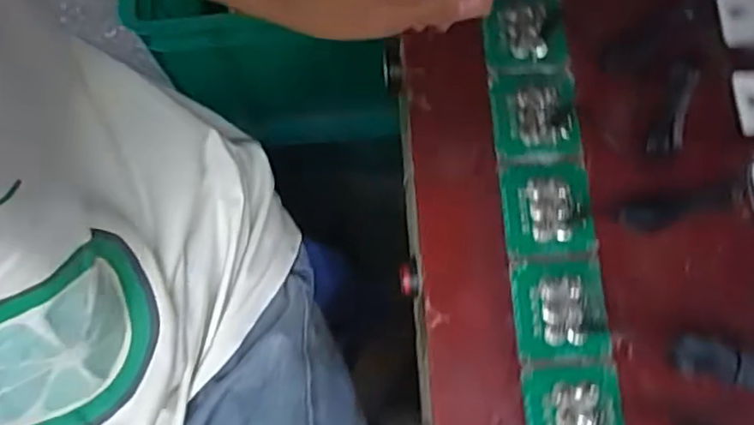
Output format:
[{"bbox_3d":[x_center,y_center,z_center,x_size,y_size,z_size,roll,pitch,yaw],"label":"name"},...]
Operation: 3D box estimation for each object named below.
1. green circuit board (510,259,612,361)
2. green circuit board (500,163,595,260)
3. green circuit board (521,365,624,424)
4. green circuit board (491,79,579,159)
[{"bbox_3d":[0.124,0.066,0.436,0.061,0.005,0.066,-2,76,-1],"label":"green circuit board"},{"bbox_3d":[0.121,-0.004,0.450,0.061,0.010,0.066,-2,76,-1],"label":"green circuit board"},{"bbox_3d":[0.129,0.135,0.418,0.062,0.004,0.066,-3,76,-1],"label":"green circuit board"},{"bbox_3d":[0.115,-0.072,0.466,0.060,0.013,0.061,-2,76,-1],"label":"green circuit board"}]

